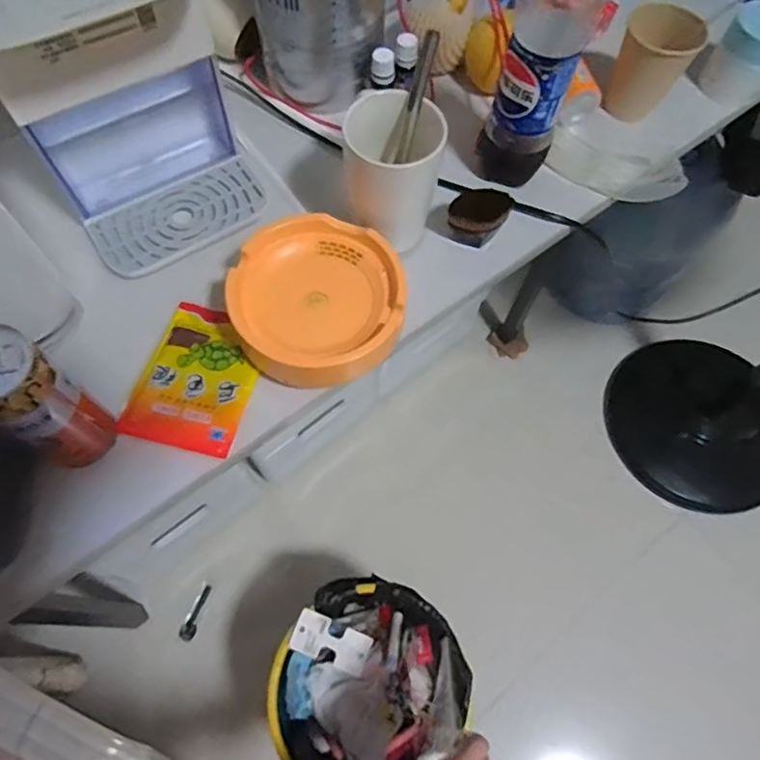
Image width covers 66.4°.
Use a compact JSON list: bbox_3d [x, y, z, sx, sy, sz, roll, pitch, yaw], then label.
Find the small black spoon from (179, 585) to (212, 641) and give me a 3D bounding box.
[{"bbox_3d":[-0.336,0.426,1.064,0.027,0.011,0.096,18,67,8],"label":"small black spoon"}]

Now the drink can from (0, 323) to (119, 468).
[{"bbox_3d":[-0.227,0.015,0.388,0.049,0.120,0.047,0,66,0],"label":"drink can"}]

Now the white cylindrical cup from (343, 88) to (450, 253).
[{"bbox_3d":[0.011,-0.170,0.483,0.075,0.109,0.070,1,66,0],"label":"white cylindrical cup"}]

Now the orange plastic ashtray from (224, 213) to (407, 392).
[{"bbox_3d":[-0.049,-0.062,0.475,0.132,0.051,0.134,0,66,0],"label":"orange plastic ashtray"}]

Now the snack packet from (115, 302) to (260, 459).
[{"bbox_3d":[-0.145,-0.004,0.475,0.085,0.014,0.128,14,61,1],"label":"snack packet"}]

